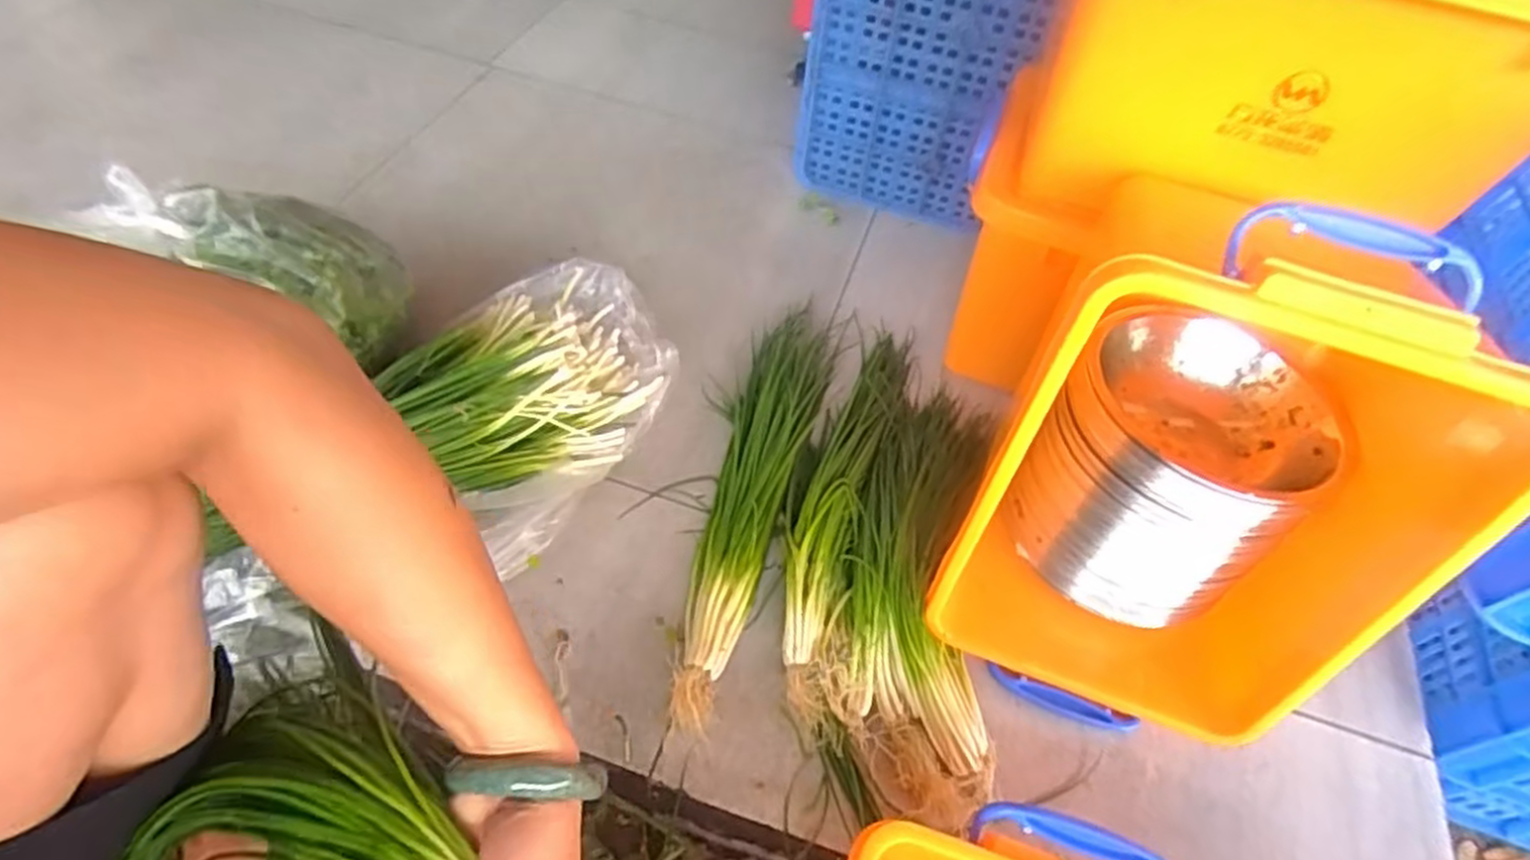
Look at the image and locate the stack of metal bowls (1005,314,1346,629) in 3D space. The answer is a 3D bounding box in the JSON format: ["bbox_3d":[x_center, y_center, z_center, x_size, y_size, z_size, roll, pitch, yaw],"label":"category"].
[{"bbox_3d":[0.322,0.031,0.639,0.164,0.209,0.172,35,41,22],"label":"stack of metal bowls"}]

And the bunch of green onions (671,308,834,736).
[{"bbox_3d":[-0.012,0.046,0.730,0.085,0.039,0.460,15,53,5],"label":"bunch of green onions"}]

